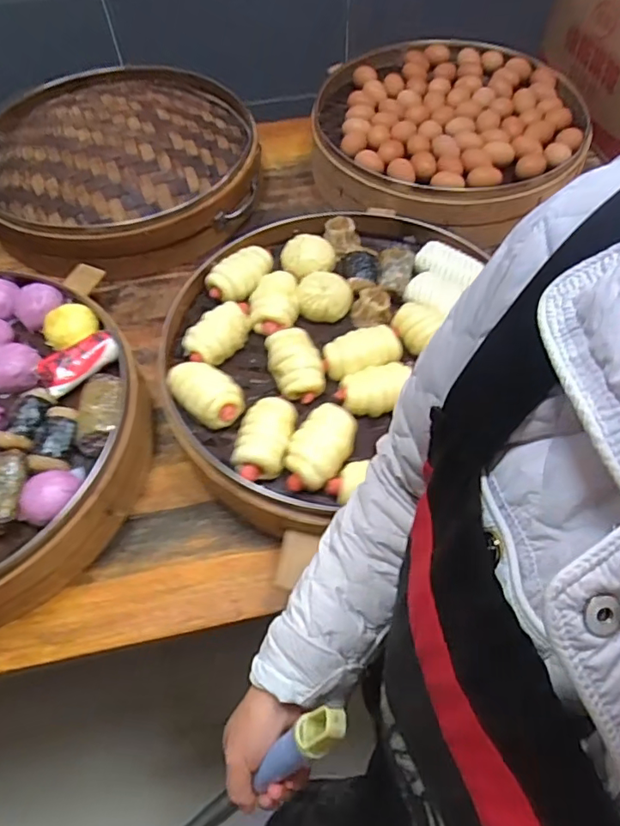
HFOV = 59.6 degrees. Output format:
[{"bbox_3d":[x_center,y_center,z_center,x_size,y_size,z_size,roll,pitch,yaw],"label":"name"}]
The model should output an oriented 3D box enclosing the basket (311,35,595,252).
[{"bbox_3d":[0.262,-0.552,1.054,0.508,0.107,0.555,3,58,3],"label":"basket"}]

